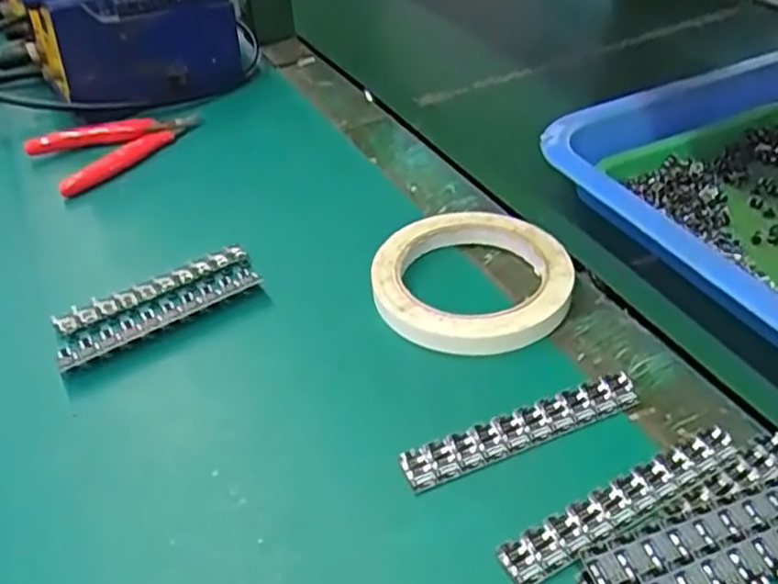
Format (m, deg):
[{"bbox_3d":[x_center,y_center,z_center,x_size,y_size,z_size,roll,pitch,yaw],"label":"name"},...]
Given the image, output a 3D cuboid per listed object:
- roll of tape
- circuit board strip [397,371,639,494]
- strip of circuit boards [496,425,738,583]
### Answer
[{"bbox_3d":[0.044,-0.007,0.389,0.100,0.017,0.101,-2,40,4],"label":"roll of tape"},{"bbox_3d":[0.058,0.058,0.314,0.110,0.005,0.018,-18,41,-15],"label":"circuit board strip"},{"bbox_3d":[0.092,0.081,0.283,0.110,0.004,0.020,-22,42,-19],"label":"strip of circuit boards"}]

